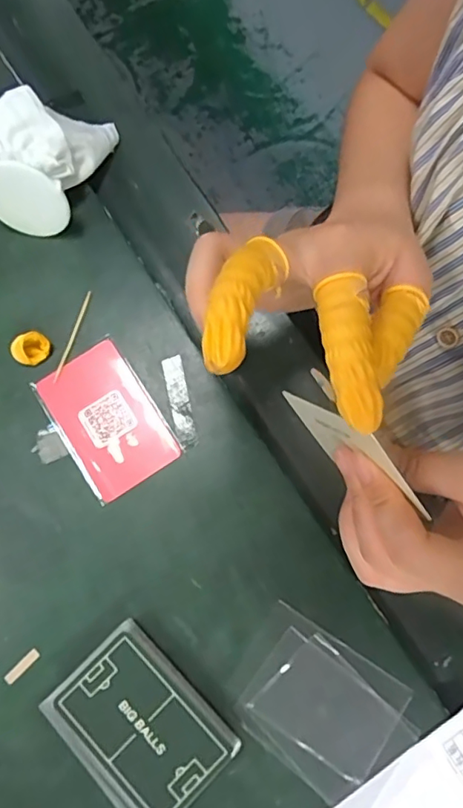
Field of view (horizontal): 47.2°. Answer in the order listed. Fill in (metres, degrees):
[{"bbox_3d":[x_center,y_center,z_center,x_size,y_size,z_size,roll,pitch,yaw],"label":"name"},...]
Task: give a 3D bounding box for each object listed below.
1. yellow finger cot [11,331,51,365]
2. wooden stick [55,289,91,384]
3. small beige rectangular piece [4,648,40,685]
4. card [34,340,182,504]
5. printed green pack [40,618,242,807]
[{"bbox_3d":[-0.121,-0.034,0.320,0.016,0.014,0.021,29,81,6],"label":"yellow finger cot"},{"bbox_3d":[-0.098,-0.042,0.328,0.004,0.004,0.060,18,80,4],"label":"wooden stick"},{"bbox_3d":[-0.118,0.147,0.296,0.023,0.004,0.006,-43,82,-7],"label":"small beige rectangular piece"},{"bbox_3d":[-0.075,0.009,0.319,0.054,0.004,0.086,-33,80,-5],"label":"card"},{"bbox_3d":[-0.050,0.172,0.283,0.068,0.017,0.088,-43,82,-7],"label":"printed green pack"}]

